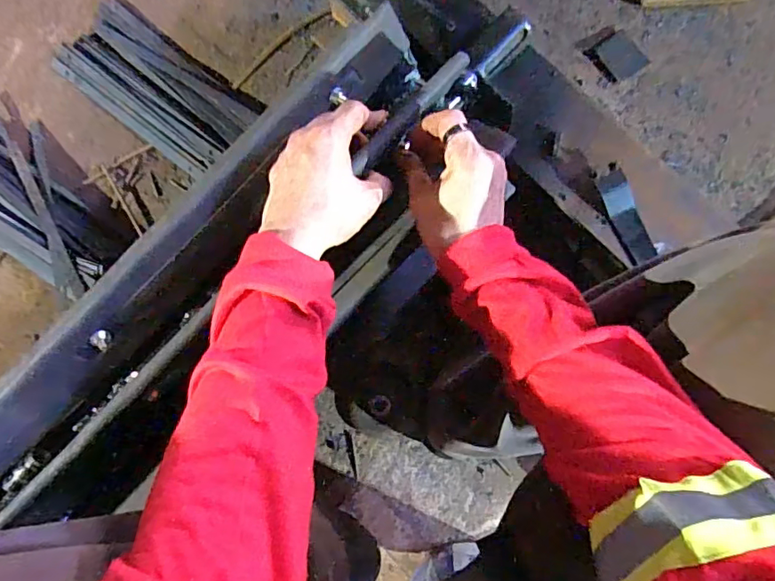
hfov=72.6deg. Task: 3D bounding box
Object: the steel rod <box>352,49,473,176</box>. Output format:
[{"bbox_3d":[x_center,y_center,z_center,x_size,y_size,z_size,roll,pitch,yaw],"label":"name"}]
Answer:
[{"bbox_3d":[0.019,-0.140,0.413,0.014,0.014,0.120,43,88,9],"label":"steel rod"}]

